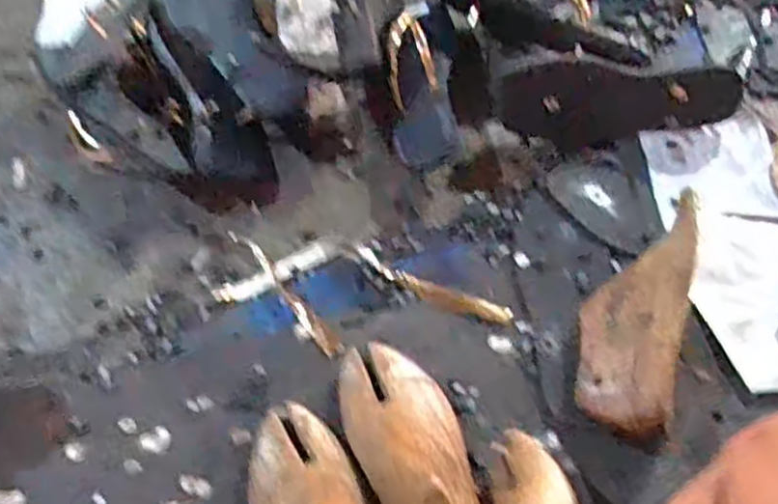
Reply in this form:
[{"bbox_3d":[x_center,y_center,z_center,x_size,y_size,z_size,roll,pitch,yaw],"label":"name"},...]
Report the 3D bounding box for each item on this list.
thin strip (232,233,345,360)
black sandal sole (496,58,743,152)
[{"bbox_3d":[-0.097,0.034,0.692,0.017,0.016,0.171,-33,62,-19],"label":"thin strip"},{"bbox_3d":[0.226,-0.149,0.775,0.232,0.028,0.088,9,97,22],"label":"black sandal sole"}]

